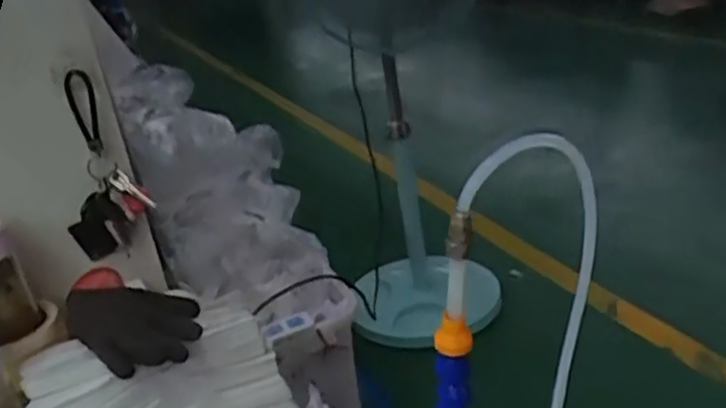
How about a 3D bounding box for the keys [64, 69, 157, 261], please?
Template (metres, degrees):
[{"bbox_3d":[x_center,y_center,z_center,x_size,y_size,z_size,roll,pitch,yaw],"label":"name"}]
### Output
[{"bbox_3d":[-0.266,-0.039,0.752,0.081,0.189,0.020,-13,21,-19],"label":"keys"}]

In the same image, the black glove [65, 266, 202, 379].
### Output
[{"bbox_3d":[-0.205,0.099,0.664,0.095,0.030,0.182,-22,25,-37],"label":"black glove"}]

